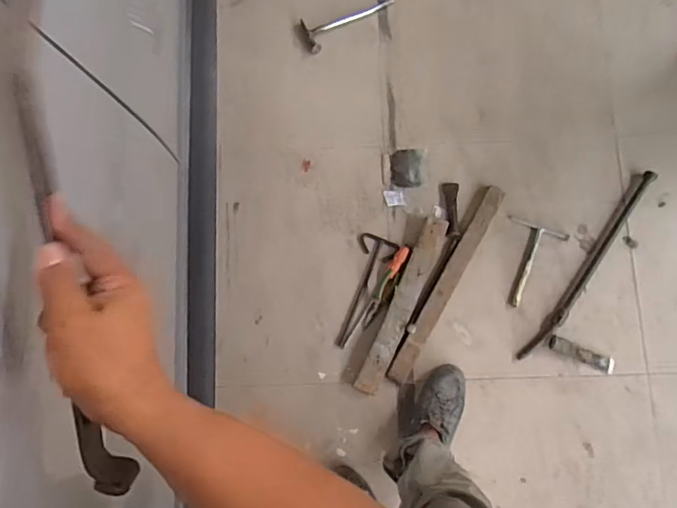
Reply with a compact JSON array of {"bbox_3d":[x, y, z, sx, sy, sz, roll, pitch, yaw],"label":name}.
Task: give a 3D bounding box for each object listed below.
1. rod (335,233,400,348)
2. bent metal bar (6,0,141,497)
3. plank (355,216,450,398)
[{"bbox_3d":[0.049,0.090,1.280,0.096,0.013,0.291,24,85,7],"label":"rod"},{"bbox_3d":[-0.189,-0.017,0.359,0.048,0.043,0.381,-9,93,3],"label":"bent metal bar"},{"bbox_3d":[0.157,0.121,1.248,0.078,0.037,0.459,24,84,7],"label":"plank"}]

